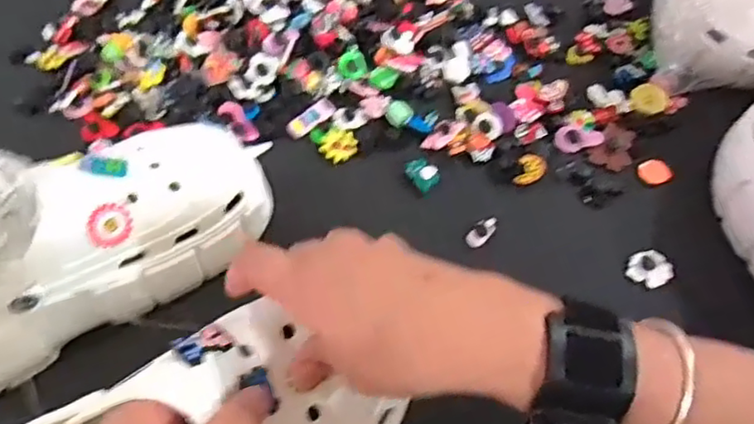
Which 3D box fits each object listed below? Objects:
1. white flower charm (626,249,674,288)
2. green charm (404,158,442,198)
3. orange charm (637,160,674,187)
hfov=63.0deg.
[{"bbox_3d":[0.200,0.042,0.450,0.030,0.008,0.028,-20,60,-12],"label":"white flower charm"},{"bbox_3d":[0.038,-0.029,0.492,0.024,0.010,0.030,-30,63,-18],"label":"green charm"},{"bbox_3d":[0.224,-0.032,0.495,0.022,0.008,0.025,-26,61,-16],"label":"orange charm"}]

